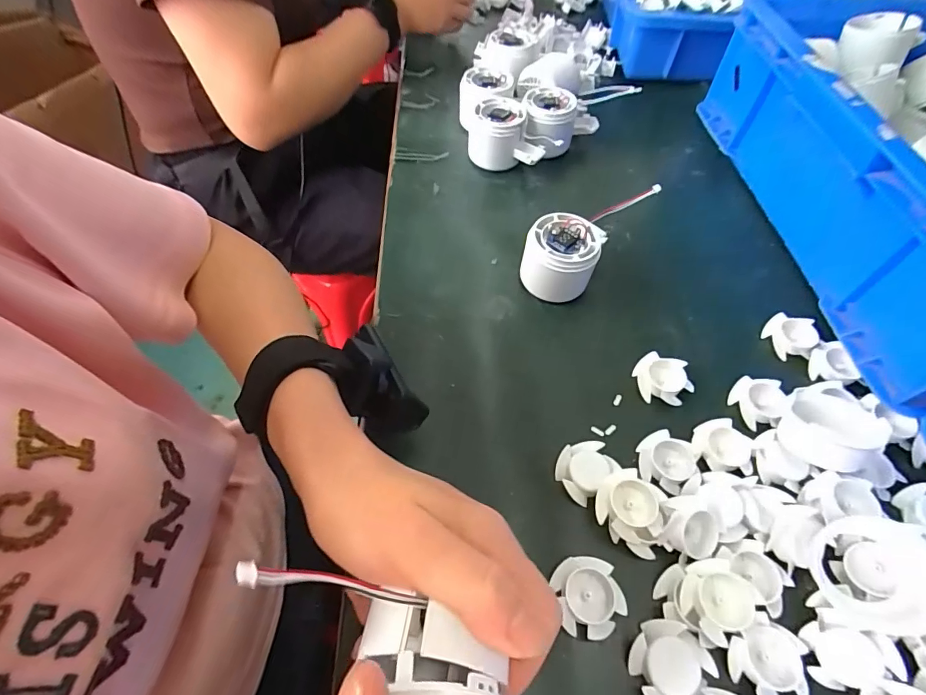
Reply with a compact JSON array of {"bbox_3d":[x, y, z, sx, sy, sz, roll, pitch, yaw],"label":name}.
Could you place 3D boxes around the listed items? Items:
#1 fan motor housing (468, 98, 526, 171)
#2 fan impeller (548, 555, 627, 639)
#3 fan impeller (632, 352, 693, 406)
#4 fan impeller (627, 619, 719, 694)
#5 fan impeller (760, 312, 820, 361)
[{"bbox_3d":[0.034,-0.221,0.478,0.055,0.056,0.053,0,55,-1],"label":"fan motor housing"},{"bbox_3d":[0.071,0.142,0.259,0.036,0.013,0.040,-9,56,-7],"label":"fan impeller"},{"bbox_3d":[0.150,0.024,0.342,0.038,0.015,0.035,8,56,5],"label":"fan impeller"},{"bbox_3d":[0.109,0.168,0.242,0.038,0.013,0.034,-32,61,-21],"label":"fan impeller"},{"bbox_3d":[0.263,-0.008,0.365,0.035,0.016,0.034,8,56,5],"label":"fan impeller"}]

